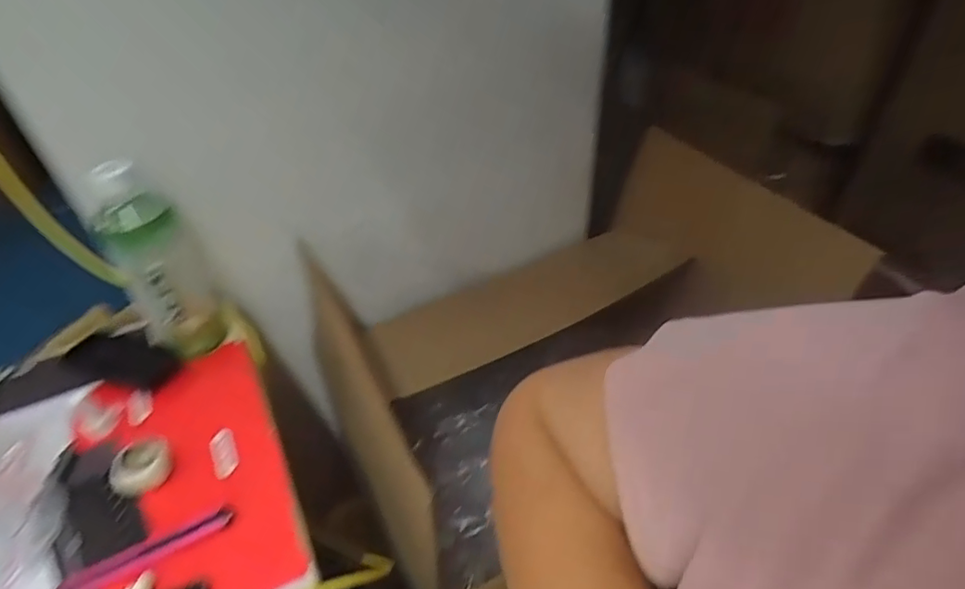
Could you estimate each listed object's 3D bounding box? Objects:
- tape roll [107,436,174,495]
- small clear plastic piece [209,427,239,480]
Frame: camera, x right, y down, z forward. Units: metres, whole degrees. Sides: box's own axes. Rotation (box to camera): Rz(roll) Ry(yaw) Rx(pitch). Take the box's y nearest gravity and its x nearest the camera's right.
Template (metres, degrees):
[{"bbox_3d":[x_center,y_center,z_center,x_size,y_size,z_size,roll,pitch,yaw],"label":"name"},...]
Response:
[{"bbox_3d":[-0.285,0.145,0.468,0.042,0.028,0.039,-2,41,1],"label":"tape roll"},{"bbox_3d":[-0.226,0.139,0.490,0.021,0.007,0.051,-23,45,-22],"label":"small clear plastic piece"}]

